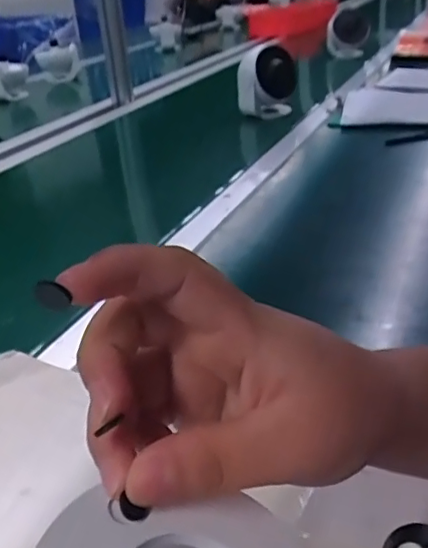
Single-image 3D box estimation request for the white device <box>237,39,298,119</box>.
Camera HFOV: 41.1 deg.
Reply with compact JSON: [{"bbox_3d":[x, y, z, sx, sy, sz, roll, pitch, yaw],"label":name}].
[{"bbox_3d":[0.105,-0.392,1.152,0.117,0.140,0.137,0,30,7],"label":"white device"}]

